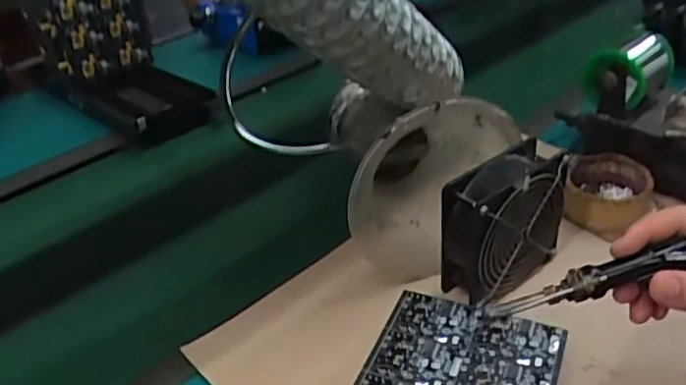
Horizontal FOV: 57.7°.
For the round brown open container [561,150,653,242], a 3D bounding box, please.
[{"bbox_3d":[0.274,0.001,0.644,0.081,0.046,0.095,5,35,15],"label":"round brown open container"}]

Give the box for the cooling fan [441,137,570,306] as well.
[{"bbox_3d":[0.143,0.028,0.554,0.112,0.114,0.047,-25,39,-27],"label":"cooling fan"}]

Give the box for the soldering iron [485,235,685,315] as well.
[{"bbox_3d":[0.190,0.045,0.400,0.197,0.017,0.021,-22,31,15],"label":"soldering iron"}]

